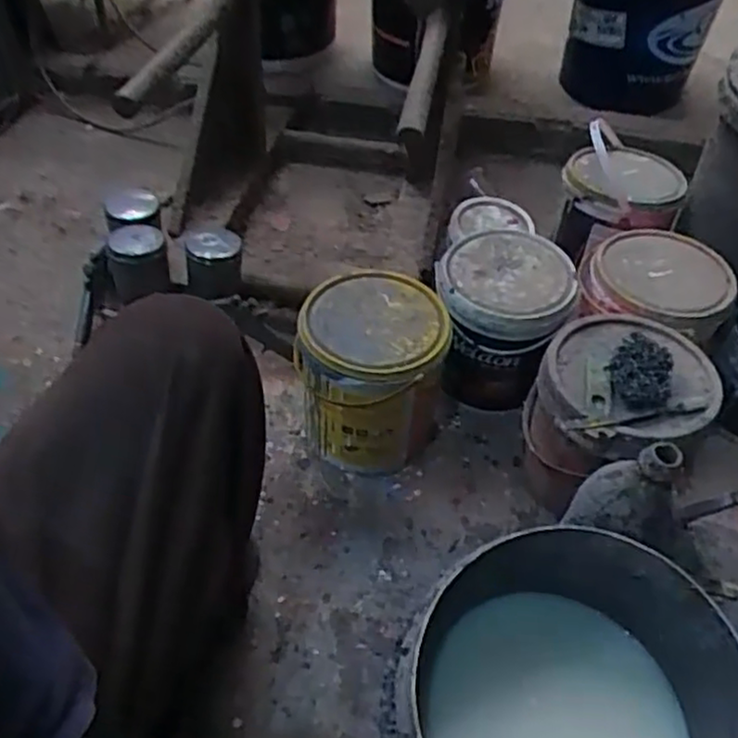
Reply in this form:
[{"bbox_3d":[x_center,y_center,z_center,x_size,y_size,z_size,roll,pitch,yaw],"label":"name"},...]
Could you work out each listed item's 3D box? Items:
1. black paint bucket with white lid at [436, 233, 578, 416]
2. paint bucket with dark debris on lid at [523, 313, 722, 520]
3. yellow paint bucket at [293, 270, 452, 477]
[{"bbox_3d":[0.172,-0.062,0.966,0.168,0.194,0.162,0,49,0],"label":"black paint bucket with white lid"},{"bbox_3d":[0.279,0.059,0.833,0.181,0.227,0.210,26,53,16],"label":"paint bucket with dark debris on lid"},{"bbox_3d":[0.000,0.009,0.896,0.168,0.205,0.170,0,49,0],"label":"yellow paint bucket"}]

